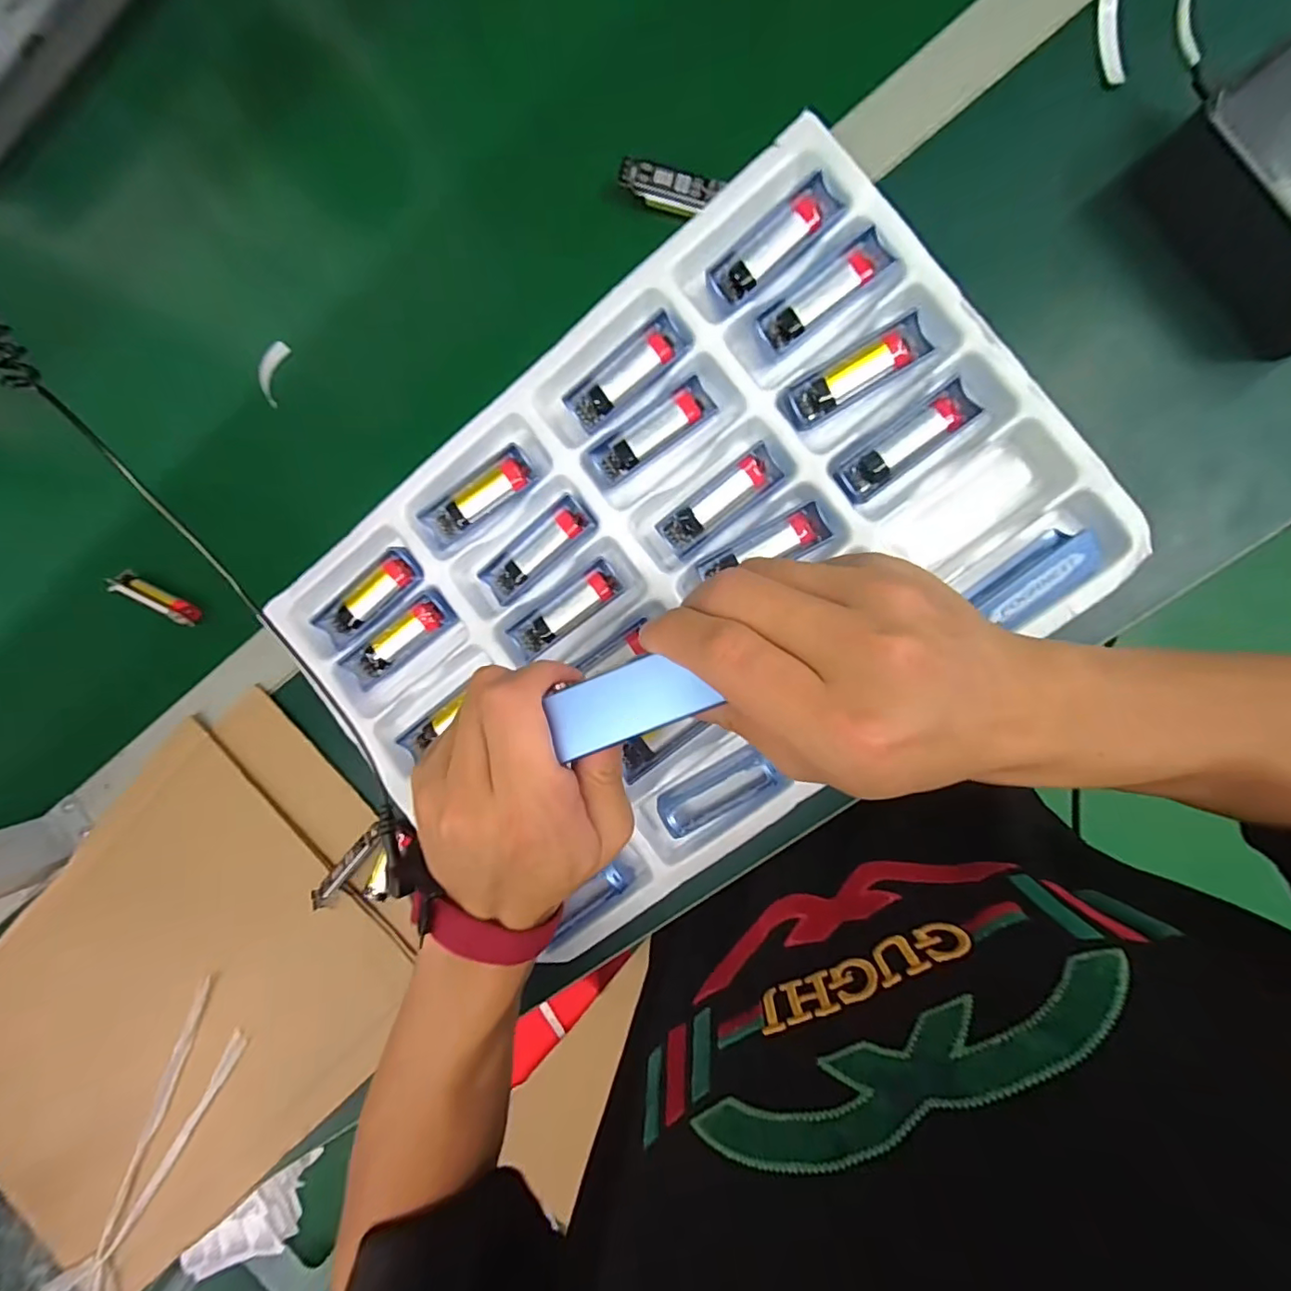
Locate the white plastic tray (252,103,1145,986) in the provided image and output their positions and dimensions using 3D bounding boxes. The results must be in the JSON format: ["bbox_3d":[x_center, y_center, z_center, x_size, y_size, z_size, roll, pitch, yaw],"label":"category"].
[{"bbox_3d":[0.014,-0.041,0.343,0.447,0.029,0.307,-38,86,9],"label":"white plastic tray"}]

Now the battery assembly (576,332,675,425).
[{"bbox_3d":[-0.012,-0.163,0.336,0.070,0.011,0.018,-37,87,9],"label":"battery assembly"}]

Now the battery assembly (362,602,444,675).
[{"bbox_3d":[-0.164,-0.006,0.371,0.068,0.015,0.020,-37,87,9],"label":"battery assembly"}]

